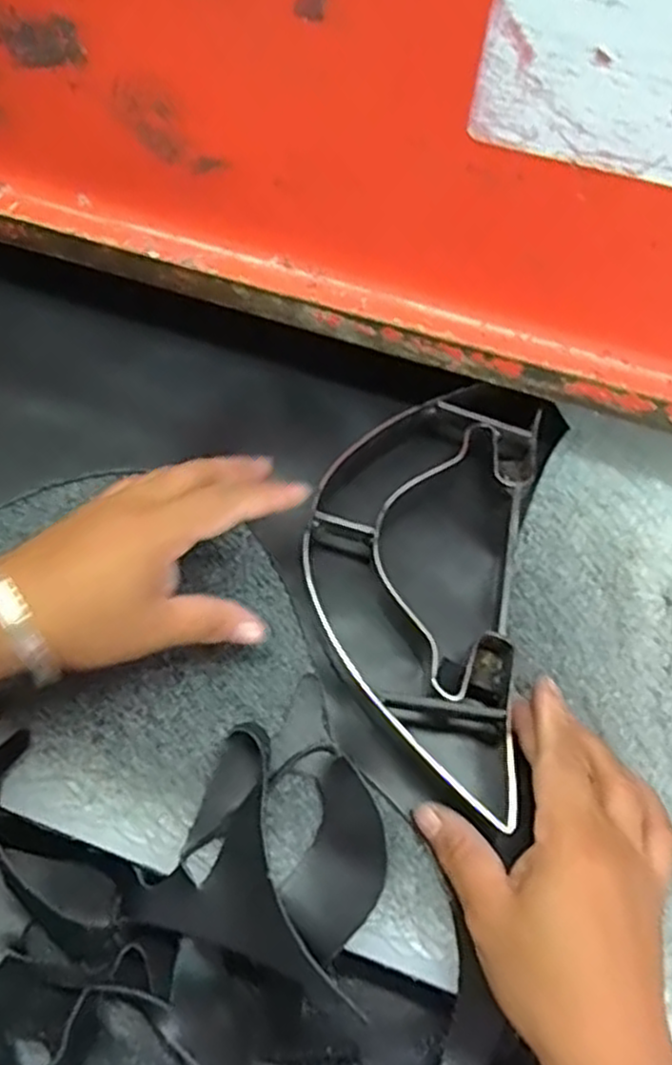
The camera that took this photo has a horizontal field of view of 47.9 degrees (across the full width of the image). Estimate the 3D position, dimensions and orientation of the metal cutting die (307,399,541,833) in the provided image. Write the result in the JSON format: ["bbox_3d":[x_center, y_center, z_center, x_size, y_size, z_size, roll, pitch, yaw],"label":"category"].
[{"bbox_3d":[0.045,0.020,0.407,0.119,0.036,0.241,9,64,4],"label":"metal cutting die"}]

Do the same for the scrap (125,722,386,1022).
[{"bbox_3d":[-0.027,0.145,0.347,0.100,0.024,0.097,18,65,8],"label":"scrap"}]

